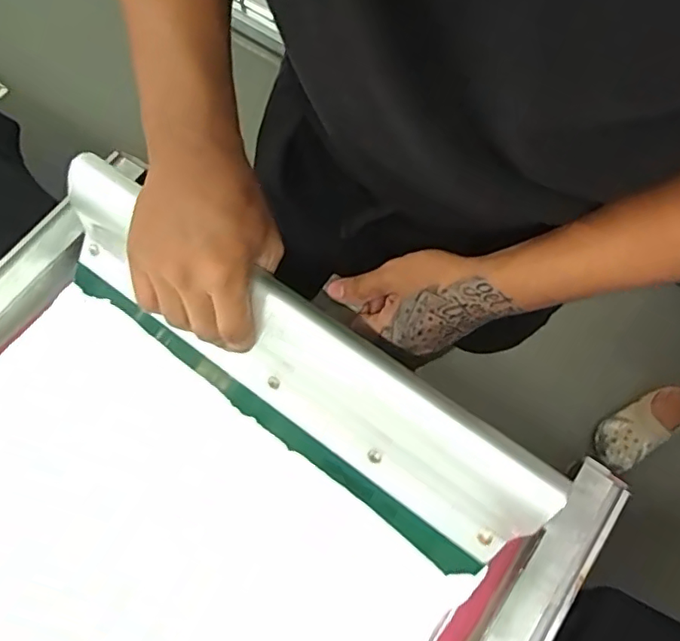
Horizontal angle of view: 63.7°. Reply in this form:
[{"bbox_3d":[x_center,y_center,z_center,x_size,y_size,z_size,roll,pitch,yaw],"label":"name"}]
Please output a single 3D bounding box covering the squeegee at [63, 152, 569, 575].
[{"bbox_3d":[-0.039,0.034,0.389,0.378,0.119,0.075,35,71,6],"label":"squeegee"}]

